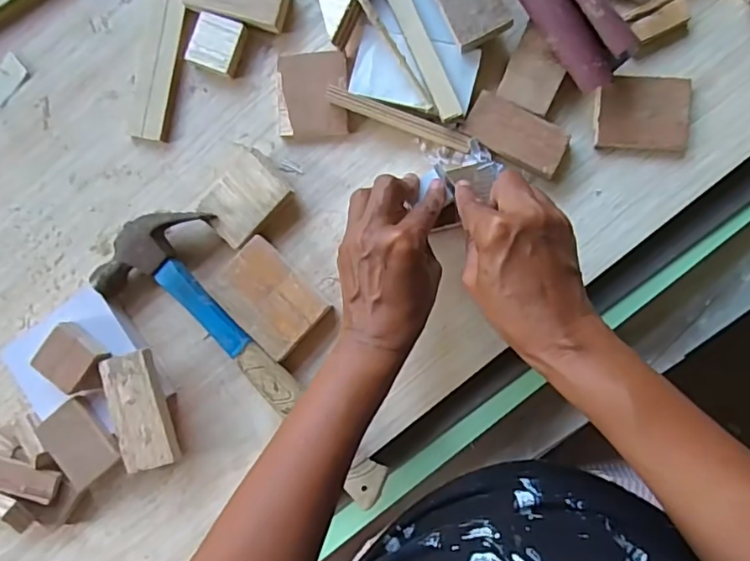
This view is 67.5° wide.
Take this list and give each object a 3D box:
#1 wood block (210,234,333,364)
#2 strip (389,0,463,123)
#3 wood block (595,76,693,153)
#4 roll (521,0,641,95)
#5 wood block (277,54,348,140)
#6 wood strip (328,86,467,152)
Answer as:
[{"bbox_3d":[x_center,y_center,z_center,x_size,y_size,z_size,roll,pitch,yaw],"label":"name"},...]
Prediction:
[{"bbox_3d":[-0.082,0.014,0.446,0.084,0.021,0.060,44,95,6],"label":"wood block"},{"bbox_3d":[0.034,-0.171,0.413,0.015,0.005,0.113,-24,85,12],"label":"strip"},{"bbox_3d":[0.196,-0.121,0.410,0.063,0.007,0.051,5,90,7],"label":"wood block"},{"bbox_3d":[0.138,-0.187,0.393,0.044,0.020,0.102,-37,85,31],"label":"roll"},{"bbox_3d":[-0.050,-0.147,0.448,0.055,0.010,0.064,-3,89,7],"label":"wood block"},{"bbox_3d":[0.018,-0.124,0.426,0.115,0.011,0.012,21,92,7],"label":"wood strip"}]

